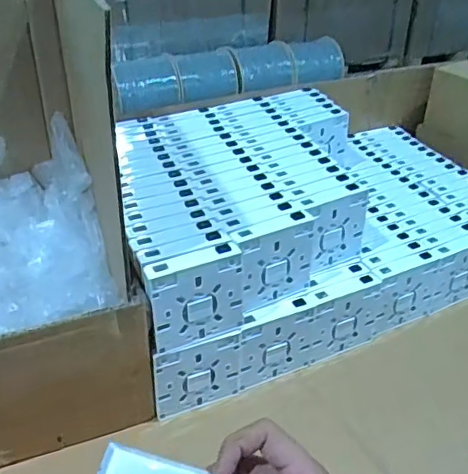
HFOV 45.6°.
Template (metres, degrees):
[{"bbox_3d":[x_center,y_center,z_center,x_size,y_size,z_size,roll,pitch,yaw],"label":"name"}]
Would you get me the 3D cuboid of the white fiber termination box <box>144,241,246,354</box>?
[{"bbox_3d":[-0.034,0.054,0.497,0.085,0.084,0.021,-16,34,-20],"label":"white fiber termination box"}]

